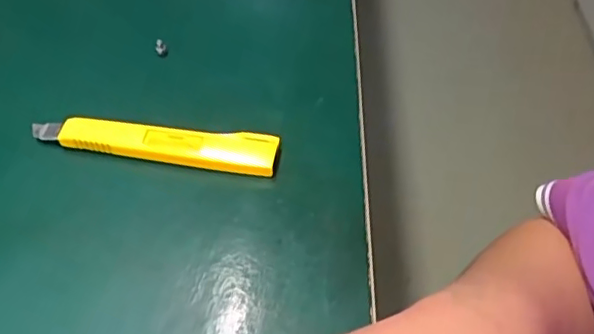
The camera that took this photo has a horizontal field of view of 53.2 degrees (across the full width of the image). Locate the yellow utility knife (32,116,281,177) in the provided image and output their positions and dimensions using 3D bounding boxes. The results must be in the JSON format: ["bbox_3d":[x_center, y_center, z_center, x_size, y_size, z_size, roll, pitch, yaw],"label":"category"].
[{"bbox_3d":[-0.075,-0.013,0.309,0.128,0.011,0.020,8,54,5],"label":"yellow utility knife"}]

